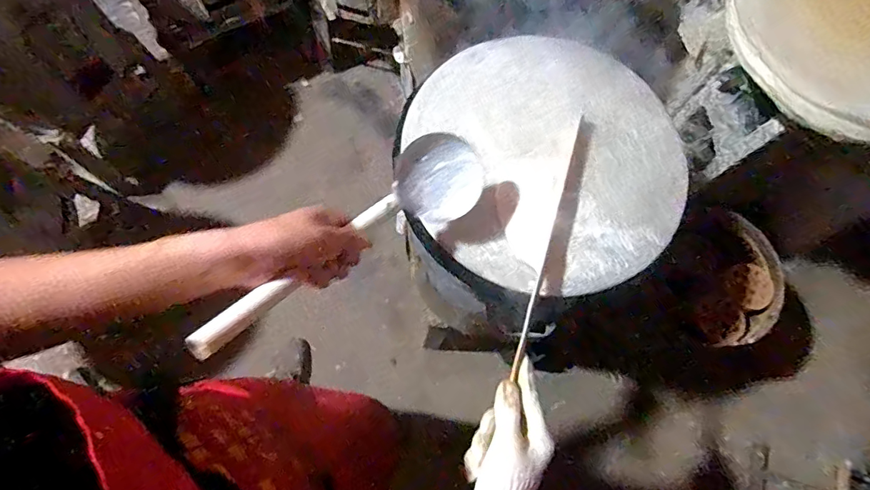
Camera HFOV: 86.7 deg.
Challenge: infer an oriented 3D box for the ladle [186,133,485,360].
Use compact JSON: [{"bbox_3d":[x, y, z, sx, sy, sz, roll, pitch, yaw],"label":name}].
[{"bbox_3d":[-0.074,-0.009,0.430,0.081,0.069,0.322,45,53,10],"label":"ladle"}]

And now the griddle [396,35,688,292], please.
[{"bbox_3d":[0.150,-0.124,0.598,0.348,0.032,0.361,1,73,-2],"label":"griddle"}]

